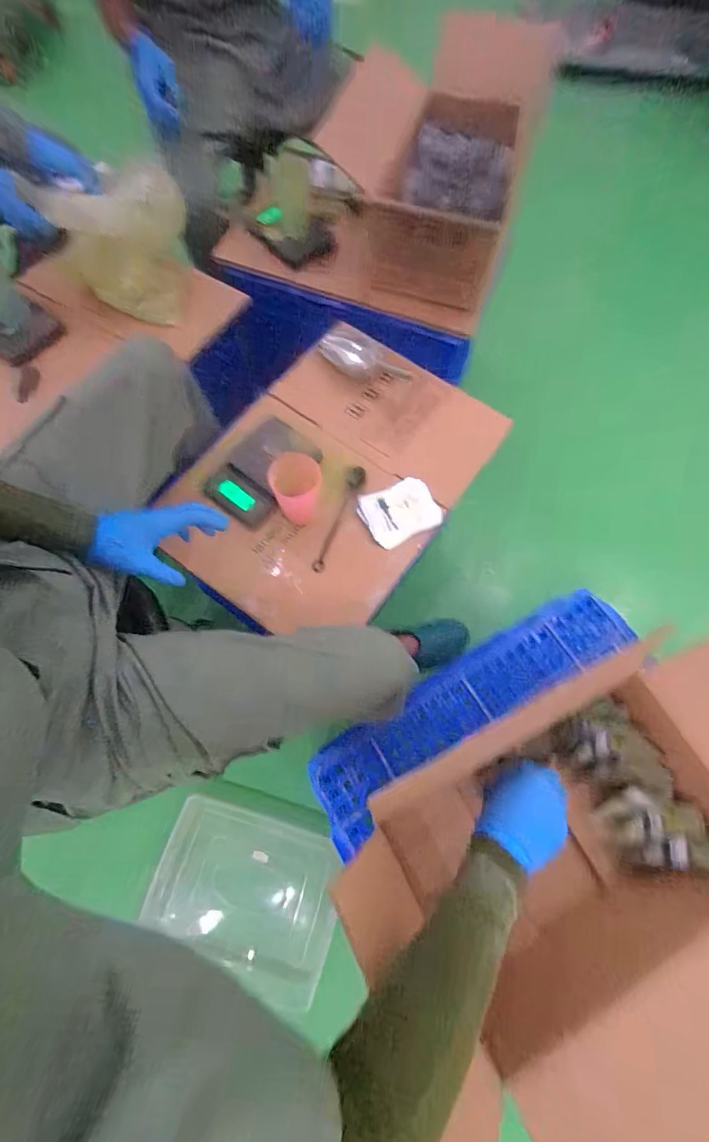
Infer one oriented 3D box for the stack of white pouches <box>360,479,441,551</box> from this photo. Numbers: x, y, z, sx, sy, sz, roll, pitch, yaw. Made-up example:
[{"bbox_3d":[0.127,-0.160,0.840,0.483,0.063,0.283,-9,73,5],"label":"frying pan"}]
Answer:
[{"bbox_3d":[0.081,-0.108,0.795,0.128,0.005,0.107,-26,73,-10],"label":"stack of white pouches"}]

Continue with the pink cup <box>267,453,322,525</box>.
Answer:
[{"bbox_3d":[-0.095,-0.137,0.748,0.081,0.100,0.076,1,70,-2],"label":"pink cup"}]

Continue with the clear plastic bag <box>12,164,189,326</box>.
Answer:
[{"bbox_3d":[-0.428,-0.608,0.838,0.236,0.208,0.171,-24,73,-10],"label":"clear plastic bag"}]

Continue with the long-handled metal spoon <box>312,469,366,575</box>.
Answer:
[{"bbox_3d":[-0.025,-0.091,0.779,0.029,0.021,0.203,19,71,8],"label":"long-handled metal spoon"}]

